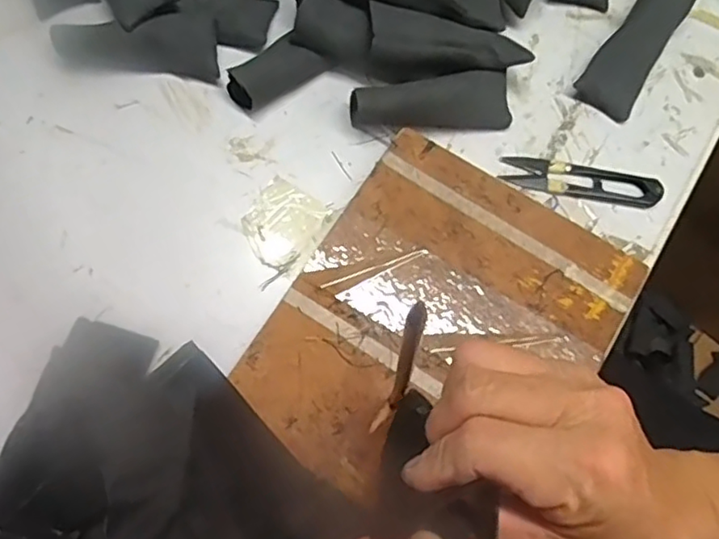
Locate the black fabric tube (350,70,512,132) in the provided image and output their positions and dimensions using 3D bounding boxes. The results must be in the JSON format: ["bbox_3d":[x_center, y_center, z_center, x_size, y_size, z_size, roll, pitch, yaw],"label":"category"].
[{"bbox_3d":[0.047,-0.108,0.408,0.103,0.025,0.032,-6,73,-2],"label":"black fabric tube"}]

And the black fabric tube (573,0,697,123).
[{"bbox_3d":[0.192,-0.153,0.426,0.039,0.020,0.109,35,77,10],"label":"black fabric tube"}]

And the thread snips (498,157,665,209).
[{"bbox_3d":[0.144,-0.057,0.404,0.101,0.005,0.023,13,74,4],"label":"thread snips"}]

